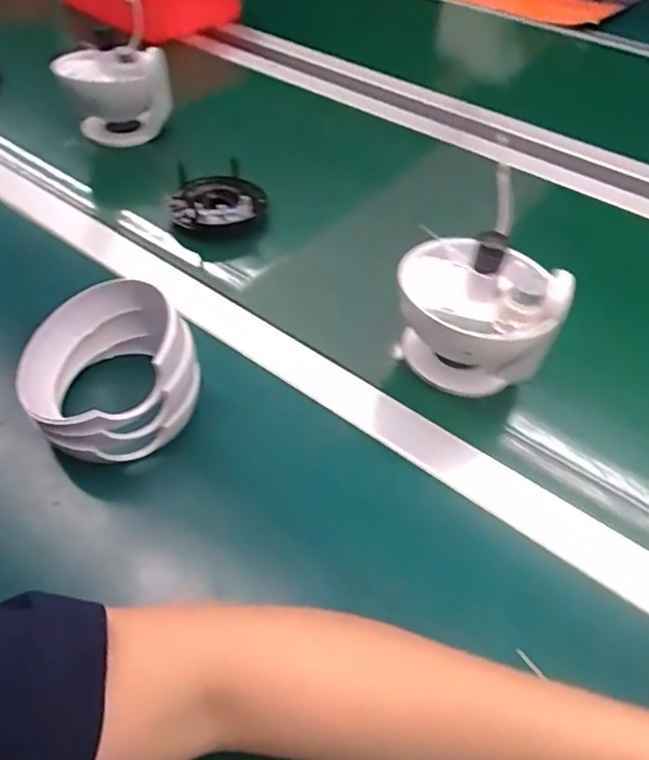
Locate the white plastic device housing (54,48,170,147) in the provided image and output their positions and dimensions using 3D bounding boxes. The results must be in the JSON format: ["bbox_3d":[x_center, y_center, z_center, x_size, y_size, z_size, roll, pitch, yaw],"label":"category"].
[{"bbox_3d":[-0.261,-0.360,0.706,0.133,0.105,0.107,-11,51,-13],"label":"white plastic device housing"}]

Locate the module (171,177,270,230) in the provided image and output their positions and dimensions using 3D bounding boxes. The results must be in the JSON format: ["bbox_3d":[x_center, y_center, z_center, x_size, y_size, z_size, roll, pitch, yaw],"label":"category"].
[{"bbox_3d":[-0.111,-0.186,0.596,0.096,0.034,0.088,2,49,-2],"label":"module"}]

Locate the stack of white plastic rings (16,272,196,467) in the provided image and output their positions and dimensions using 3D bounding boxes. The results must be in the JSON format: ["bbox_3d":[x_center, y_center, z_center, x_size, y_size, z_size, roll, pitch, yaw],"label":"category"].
[{"bbox_3d":[-0.155,-0.007,0.405,0.102,0.074,0.116,-25,55,-23],"label":"stack of white plastic rings"}]

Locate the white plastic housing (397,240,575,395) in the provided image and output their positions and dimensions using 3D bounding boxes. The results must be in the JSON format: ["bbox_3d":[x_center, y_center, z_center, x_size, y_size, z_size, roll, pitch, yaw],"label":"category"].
[{"bbox_3d":[0.113,-0.049,0.447,0.089,0.107,0.117,-31,58,-27],"label":"white plastic housing"}]

